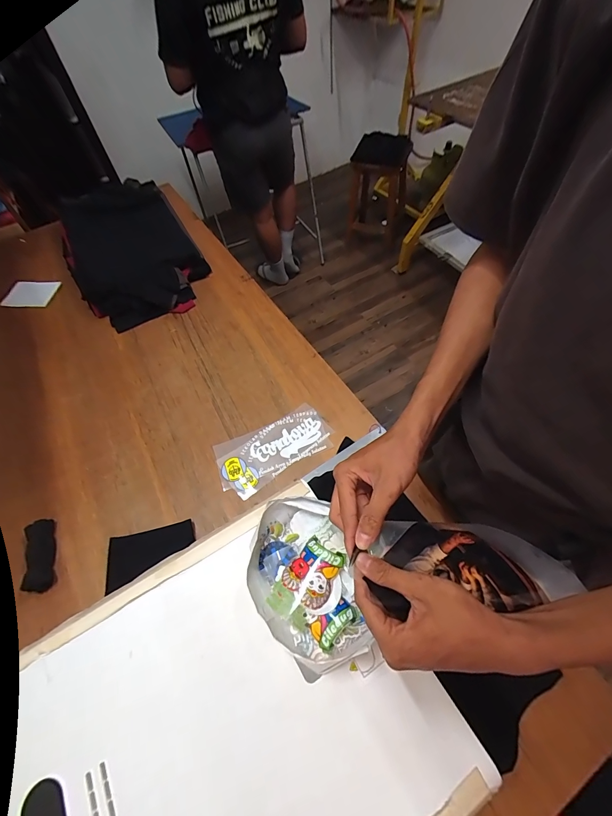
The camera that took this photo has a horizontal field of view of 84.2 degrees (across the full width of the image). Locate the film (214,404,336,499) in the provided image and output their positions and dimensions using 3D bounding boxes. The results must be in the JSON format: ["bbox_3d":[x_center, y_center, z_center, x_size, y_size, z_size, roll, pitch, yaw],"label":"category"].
[{"bbox_3d":[-0.069,0.089,0.743,0.252,0.004,0.137,-25,61,-11],"label":"film"}]

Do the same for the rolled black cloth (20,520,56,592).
[{"bbox_3d":[-0.502,0.276,0.638,0.045,0.031,0.128,-16,59,-6],"label":"rolled black cloth"}]

